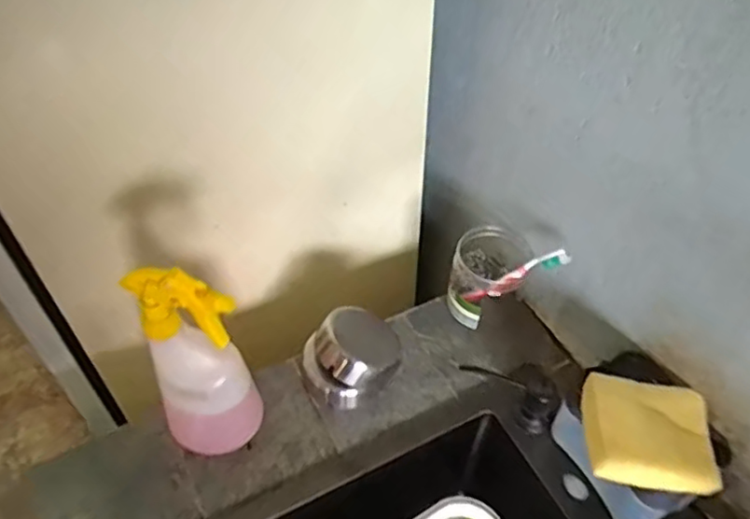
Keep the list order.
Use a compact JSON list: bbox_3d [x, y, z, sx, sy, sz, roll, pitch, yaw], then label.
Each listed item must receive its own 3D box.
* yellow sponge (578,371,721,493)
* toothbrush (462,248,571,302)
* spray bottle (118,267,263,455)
[{"bbox_3d":[0.245,0.153,0.574,0.111,0.019,0.106,5,49,3],"label":"yellow sponge"},{"bbox_3d":[0.159,0.021,0.724,0.018,0.146,0.014,40,48,-17],"label":"toothbrush"},{"bbox_3d":[-0.167,0.101,0.601,0.092,0.259,0.067,-19,51,-17],"label":"spray bottle"}]

